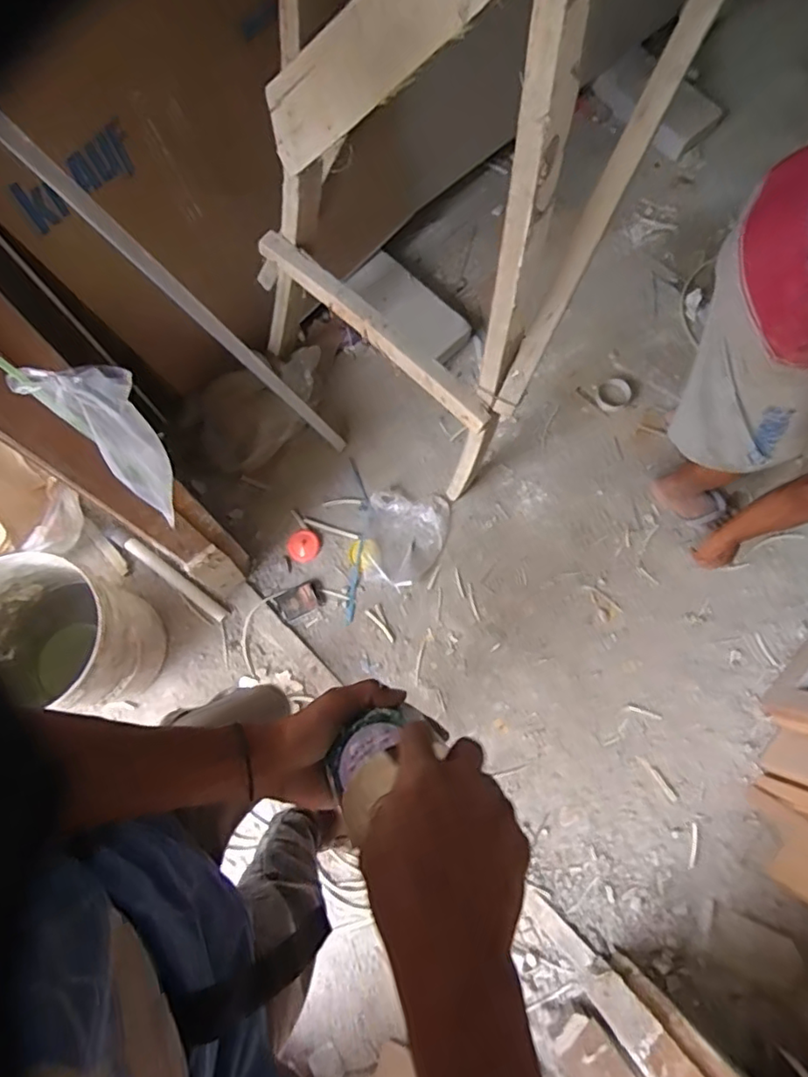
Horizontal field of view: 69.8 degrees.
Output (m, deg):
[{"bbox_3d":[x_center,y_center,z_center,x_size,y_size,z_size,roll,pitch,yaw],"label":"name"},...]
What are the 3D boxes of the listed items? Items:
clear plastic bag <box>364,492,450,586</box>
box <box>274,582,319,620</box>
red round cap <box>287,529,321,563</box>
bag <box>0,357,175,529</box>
[{"bbox_3d":[0.007,0.001,1.484,0.208,0.021,0.231,3,74,-1],"label":"clear plastic bag"},{"bbox_3d":[-0.263,0.159,1.431,0.094,0.017,0.068,-25,77,-9],"label":"box"},{"bbox_3d":[-0.256,0.019,1.479,0.080,0.008,0.085,1,74,-2],"label":"red round cap"},{"bbox_3d":[-0.283,-0.099,0.563,0.081,0.205,0.066,25,75,5],"label":"bag"}]

